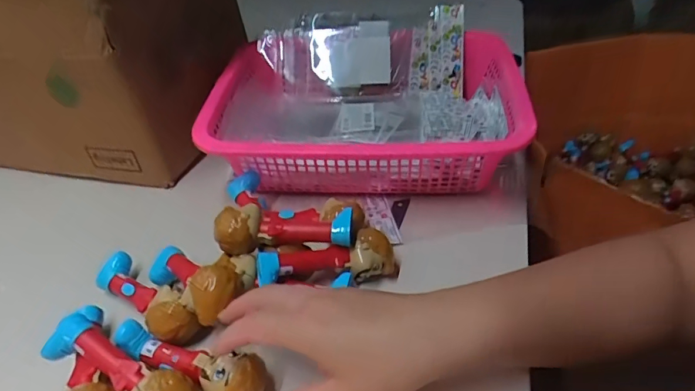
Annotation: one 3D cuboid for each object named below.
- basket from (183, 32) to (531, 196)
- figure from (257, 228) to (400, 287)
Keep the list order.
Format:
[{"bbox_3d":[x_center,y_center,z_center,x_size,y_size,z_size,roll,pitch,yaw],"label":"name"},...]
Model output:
[{"bbox_3d":[0.020,-0.097,0.565,0.328,0.111,0.259,-1,40,5],"label":"basket"},{"bbox_3d":[-0.017,0.064,0.426,0.123,0.052,0.032,-11,41,-7],"label":"figure"}]

